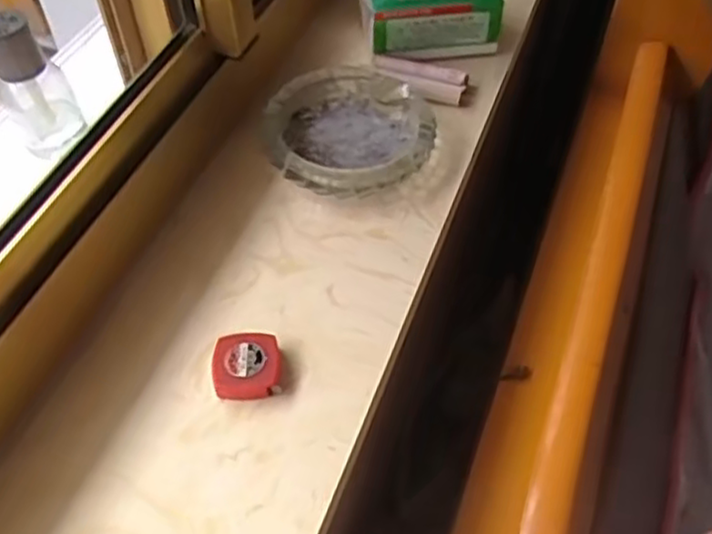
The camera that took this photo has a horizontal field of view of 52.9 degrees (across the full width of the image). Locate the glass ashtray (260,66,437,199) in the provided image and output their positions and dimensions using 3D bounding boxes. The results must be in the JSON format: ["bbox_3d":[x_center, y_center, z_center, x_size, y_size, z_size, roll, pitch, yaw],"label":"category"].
[{"bbox_3d":[-0.005,-0.122,0.631,0.147,0.035,0.152,0,52,0],"label":"glass ashtray"}]

